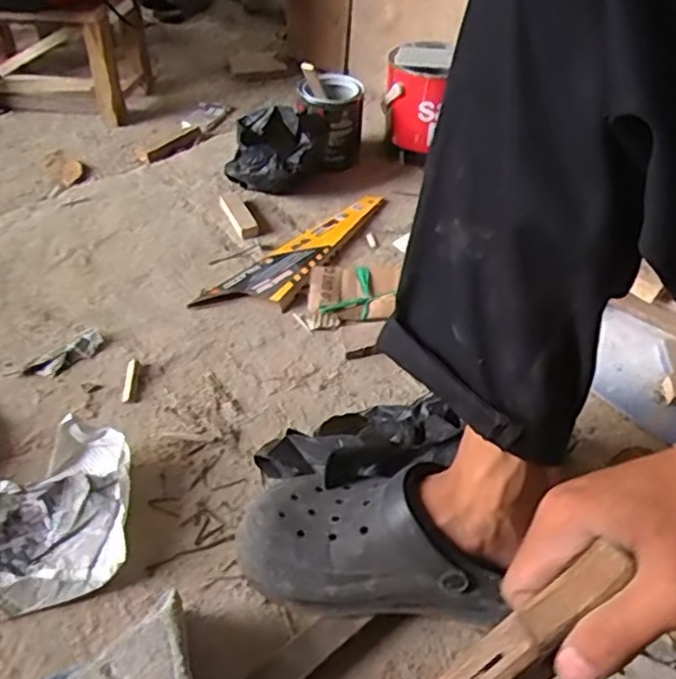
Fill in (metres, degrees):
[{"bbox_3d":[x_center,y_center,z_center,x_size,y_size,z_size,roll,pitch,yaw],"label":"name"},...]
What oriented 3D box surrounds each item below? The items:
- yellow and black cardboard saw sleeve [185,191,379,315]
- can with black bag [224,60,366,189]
[{"bbox_3d":[-0.042,-0.130,0.922,0.100,0.021,0.363,27,50,23],"label":"yellow and black cardboard saw sleeve"},{"bbox_3d":[-0.064,-0.327,1.040,0.135,0.143,0.267,27,50,23],"label":"can with black bag"}]

